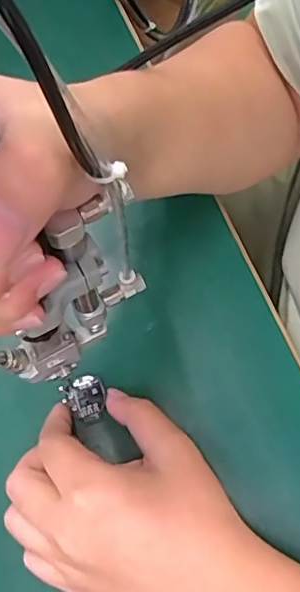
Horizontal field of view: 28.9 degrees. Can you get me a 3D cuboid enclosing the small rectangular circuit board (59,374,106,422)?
[{"bbox_3d":[-0.039,0.062,0.361,0.024,0.004,0.028,-31,70,-12],"label":"small rectangular circuit board"}]

